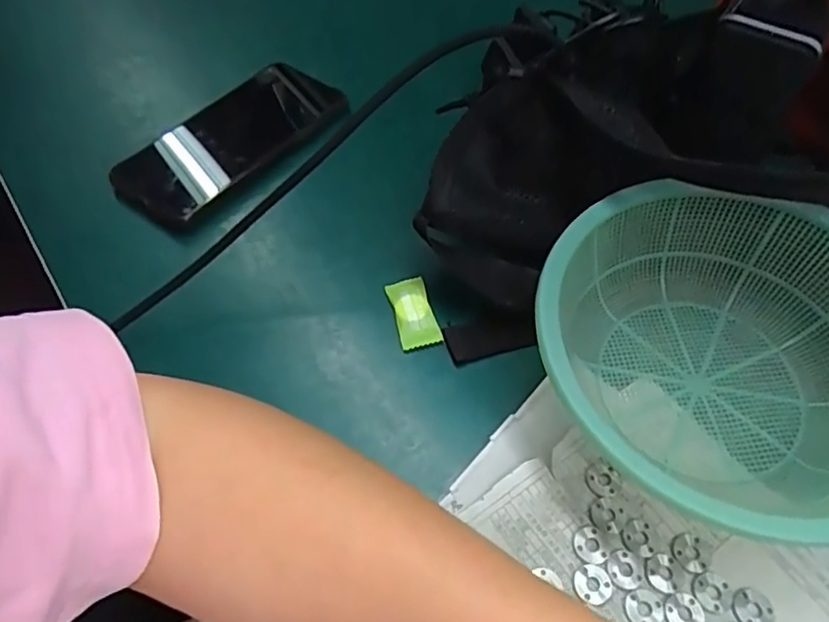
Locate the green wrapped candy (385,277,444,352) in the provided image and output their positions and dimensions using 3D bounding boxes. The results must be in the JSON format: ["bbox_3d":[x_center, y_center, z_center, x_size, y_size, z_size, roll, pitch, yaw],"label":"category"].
[{"bbox_3d":[-0.001,0.001,0.362,0.023,0.008,0.048,-14,56,-7],"label":"green wrapped candy"}]

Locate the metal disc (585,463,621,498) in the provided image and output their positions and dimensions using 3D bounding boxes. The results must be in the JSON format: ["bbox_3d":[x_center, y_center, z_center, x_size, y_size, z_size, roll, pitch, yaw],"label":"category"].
[{"bbox_3d":[0.094,0.083,0.301,0.017,0.004,0.017,-1,55,2],"label":"metal disc"}]

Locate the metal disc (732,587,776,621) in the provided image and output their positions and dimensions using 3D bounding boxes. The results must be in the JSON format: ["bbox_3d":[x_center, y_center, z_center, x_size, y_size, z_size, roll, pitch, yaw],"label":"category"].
[{"bbox_3d":[0.150,0.131,0.269,0.018,0.004,0.017,-1,55,2],"label":"metal disc"}]

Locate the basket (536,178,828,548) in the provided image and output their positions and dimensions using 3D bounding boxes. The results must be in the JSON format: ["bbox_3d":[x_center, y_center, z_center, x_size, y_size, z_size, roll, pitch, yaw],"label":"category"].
[{"bbox_3d":[0.154,0.024,0.303,0.173,0.064,0.183,-19,57,-10],"label":"basket"}]

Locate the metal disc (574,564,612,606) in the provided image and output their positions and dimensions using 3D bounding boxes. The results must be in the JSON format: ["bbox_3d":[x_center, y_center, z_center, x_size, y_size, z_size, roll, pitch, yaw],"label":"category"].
[{"bbox_3d":[0.081,0.123,0.275,0.016,0.004,0.017,-1,55,2],"label":"metal disc"}]

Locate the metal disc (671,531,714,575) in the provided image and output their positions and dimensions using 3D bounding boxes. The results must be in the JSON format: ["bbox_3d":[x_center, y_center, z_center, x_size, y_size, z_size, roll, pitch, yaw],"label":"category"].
[{"bbox_3d":[0.130,0.111,0.282,0.019,0.004,0.017,-25,58,-14],"label":"metal disc"}]

